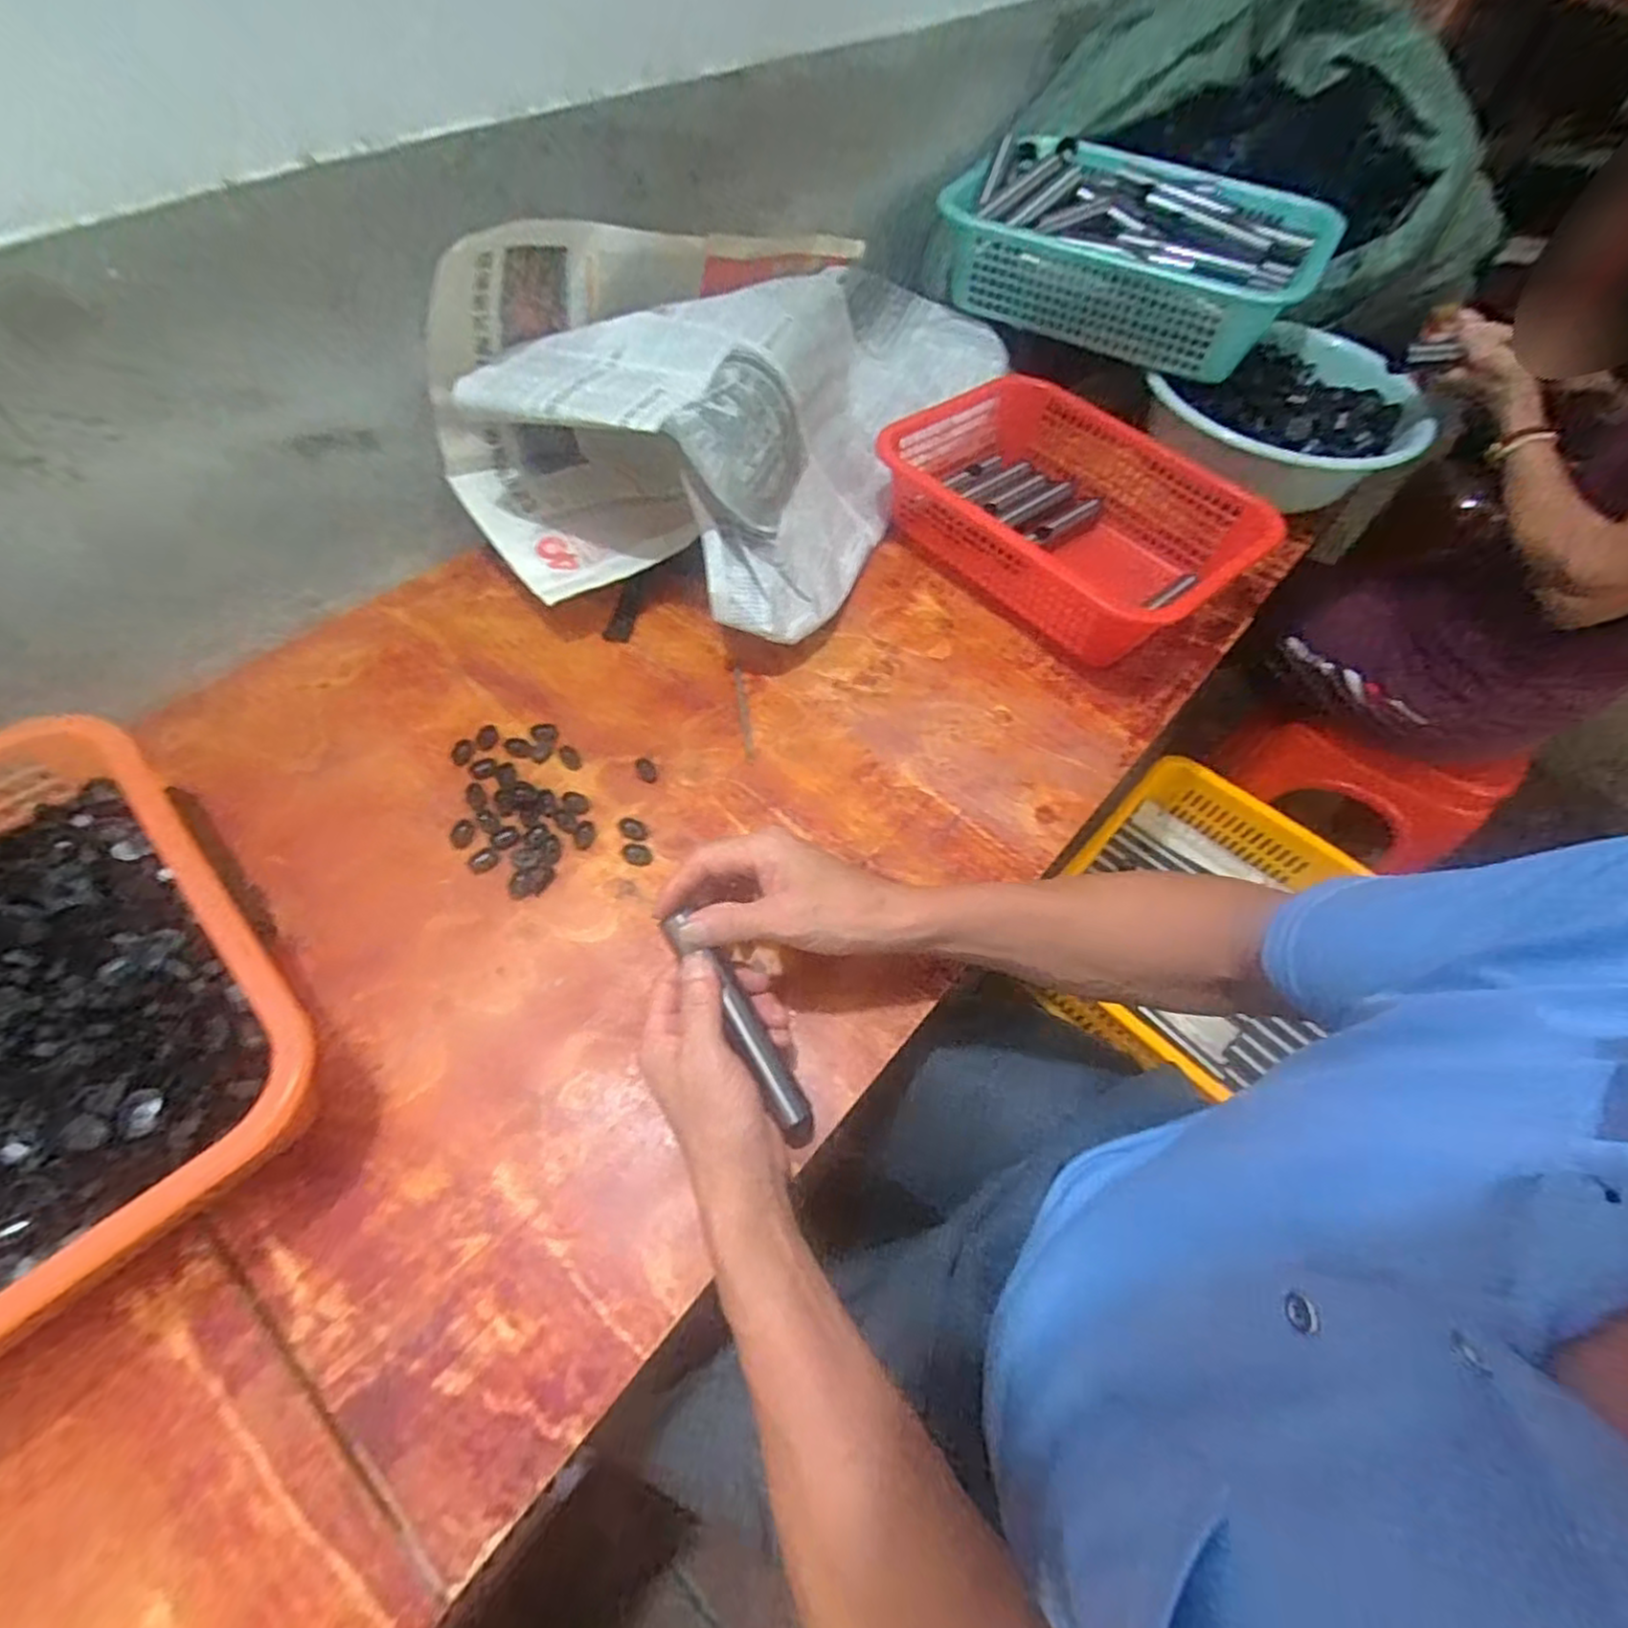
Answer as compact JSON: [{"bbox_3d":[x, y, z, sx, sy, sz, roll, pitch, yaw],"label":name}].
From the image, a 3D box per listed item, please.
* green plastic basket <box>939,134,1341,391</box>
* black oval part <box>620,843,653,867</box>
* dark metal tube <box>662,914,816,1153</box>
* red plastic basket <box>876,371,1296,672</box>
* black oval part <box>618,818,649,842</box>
[{"bbox_3d":[0.324,-0.569,0.723,0.364,0.128,0.147,15,58,5],"label":"green plastic basket"},{"bbox_3d":[-0.130,0.030,0.516,0.023,0.004,0.016,17,57,6],"label":"black oval part"},{"bbox_3d":[-0.040,0.126,0.413,0.021,0.021,0.153,-30,90,-22],"label":"dark metal tube"},{"bbox_3d":[0.242,-0.285,0.698,0.332,0.107,0.242,38,62,19],"label":"red plastic basket"},{"bbox_3d":[-0.134,0.011,0.522,0.023,0.004,0.017,18,57,7],"label":"black oval part"}]

